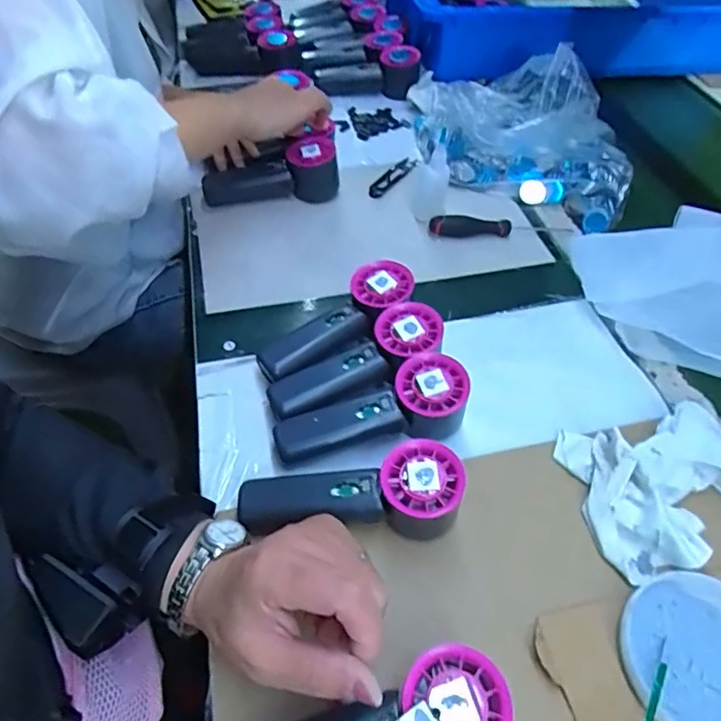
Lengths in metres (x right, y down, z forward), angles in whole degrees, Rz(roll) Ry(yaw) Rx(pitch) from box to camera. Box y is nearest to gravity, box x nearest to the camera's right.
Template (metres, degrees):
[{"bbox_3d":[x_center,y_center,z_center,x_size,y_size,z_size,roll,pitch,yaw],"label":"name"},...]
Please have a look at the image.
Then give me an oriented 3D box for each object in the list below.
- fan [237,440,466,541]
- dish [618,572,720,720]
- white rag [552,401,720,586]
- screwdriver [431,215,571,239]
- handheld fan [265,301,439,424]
[{"bbox_3d":[-0.006,0.097,0.382,0.153,0.046,0.052,-4,52,4],"label":"fan"},{"bbox_3d":[0.215,0.190,0.338,0.101,0.022,0.097,1,52,-1],"label":"dish"},{"bbox_3d":[0.246,0.091,0.407,0.163,0.033,0.117,-9,53,-9],"label":"white rag"},{"bbox_3d":[0.160,-0.153,0.605,0.162,0.023,0.018,-1,52,-3],"label":"screwdriver"},{"bbox_3d":[-0.001,0.009,0.450,0.150,0.056,0.053,-27,58,-22],"label":"handheld fan"}]

